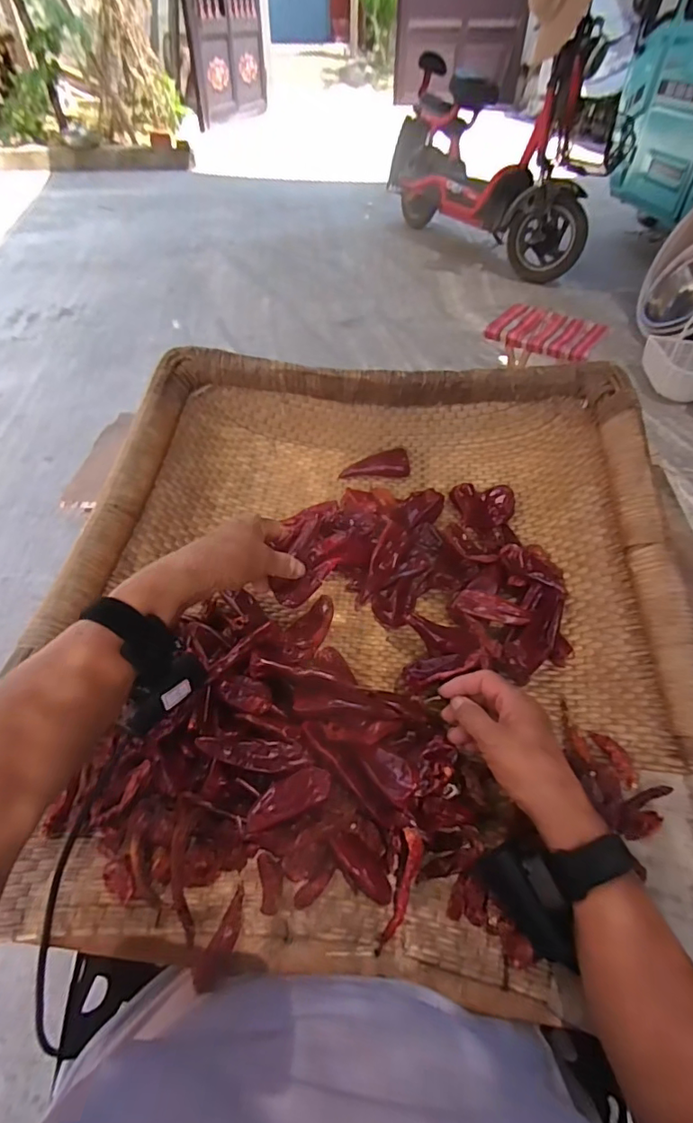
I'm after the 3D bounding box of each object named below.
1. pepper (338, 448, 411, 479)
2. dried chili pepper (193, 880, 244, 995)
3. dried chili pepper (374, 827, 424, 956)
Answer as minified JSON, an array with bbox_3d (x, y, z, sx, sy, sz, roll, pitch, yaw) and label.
[{"bbox_3d":[0.038,-0.130,0.672,0.089,0.032,0.038,1,49,1],"label":"pepper"},{"bbox_3d":[-0.083,0.257,0.347,0.018,0.007,0.060,22,52,18],"label":"dried chili pepper"},{"bbox_3d":[0.039,0.241,0.373,0.018,0.013,0.081,17,51,15],"label":"dried chili pepper"}]

